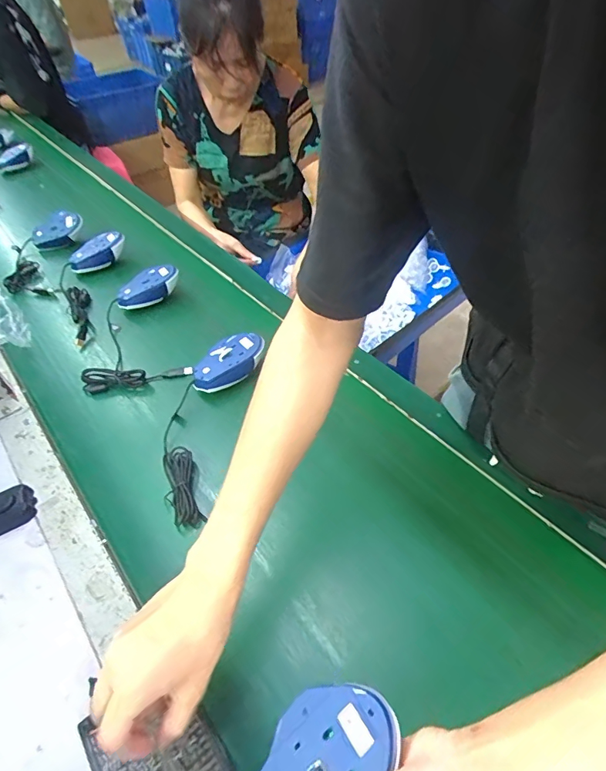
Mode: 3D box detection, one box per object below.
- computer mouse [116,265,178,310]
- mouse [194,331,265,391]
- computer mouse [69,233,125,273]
[{"bbox_3d":[-0.287,-0.182,0.804,0.058,0.036,0.116,31,59,28],"label":"computer mouse"},{"bbox_3d":[-0.116,-0.037,0.651,0.071,0.034,0.117,29,58,27],"label":"mouse"},{"bbox_3d":[-0.426,-0.277,0.895,0.123,0.048,0.053,-33,53,-6],"label":"computer mouse"}]

